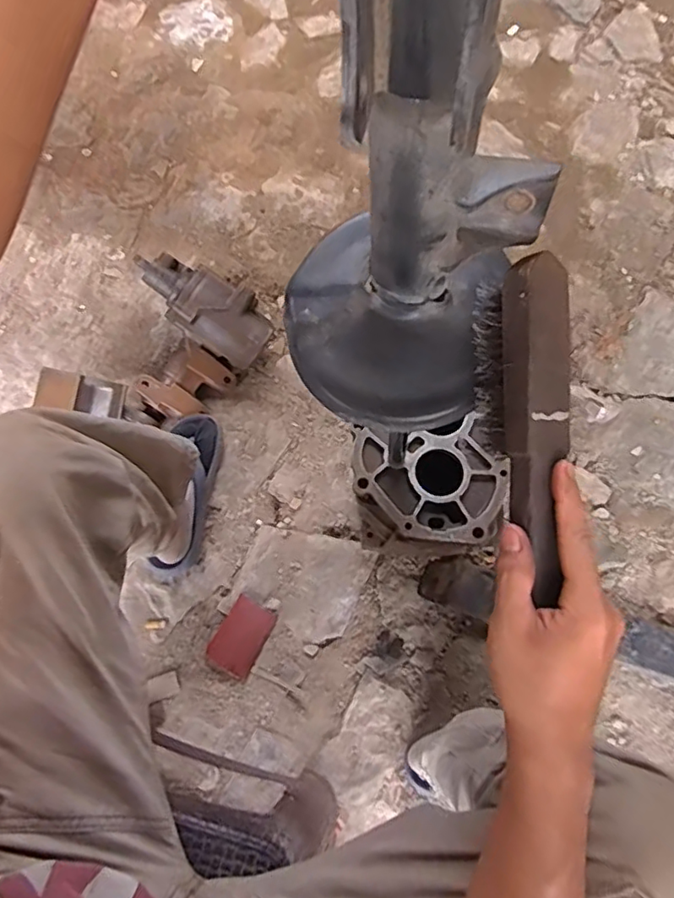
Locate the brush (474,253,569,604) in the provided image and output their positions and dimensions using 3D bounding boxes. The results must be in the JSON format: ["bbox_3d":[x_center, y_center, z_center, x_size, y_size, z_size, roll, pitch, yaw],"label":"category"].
[{"bbox_3d":[0.115,-0.012,0.347,0.044,0.043,0.192,-4,90,-2],"label":"brush"}]

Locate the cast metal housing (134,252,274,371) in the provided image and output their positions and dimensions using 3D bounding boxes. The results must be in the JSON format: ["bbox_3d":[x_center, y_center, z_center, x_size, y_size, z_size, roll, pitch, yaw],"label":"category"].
[{"bbox_3d":[-0.221,-0.236,0.960,0.229,0.089,0.107,37,75,-9],"label":"cast metal housing"}]

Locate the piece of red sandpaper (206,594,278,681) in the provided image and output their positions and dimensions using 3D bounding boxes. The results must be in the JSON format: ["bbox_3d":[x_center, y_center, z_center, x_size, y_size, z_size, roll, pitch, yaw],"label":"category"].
[{"bbox_3d":[-0.143,0.282,0.864,0.071,0.008,0.102,29,75,8],"label":"piece of red sandpaper"}]

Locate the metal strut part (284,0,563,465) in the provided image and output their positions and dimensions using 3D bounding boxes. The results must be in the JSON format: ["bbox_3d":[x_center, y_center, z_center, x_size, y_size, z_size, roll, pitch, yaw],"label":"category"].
[{"bbox_3d":[0.036,-0.120,0.279,0.138,0.283,0.117,7,70,4],"label":"metal strut part"}]

